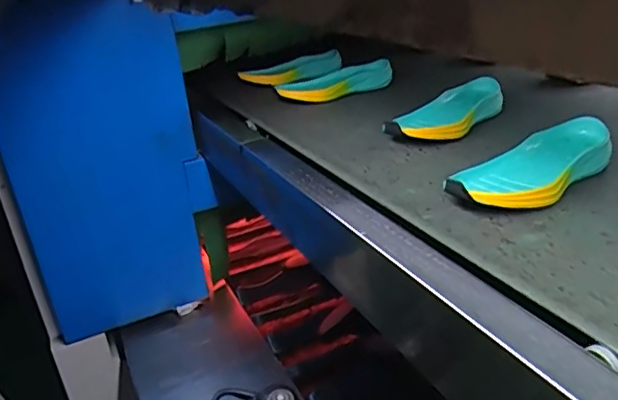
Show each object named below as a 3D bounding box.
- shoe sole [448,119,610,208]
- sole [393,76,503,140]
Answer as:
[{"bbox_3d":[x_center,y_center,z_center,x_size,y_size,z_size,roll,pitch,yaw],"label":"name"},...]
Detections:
[{"bbox_3d":[0.240,-0.036,0.599,0.217,0.041,0.085,-22,28,-32],"label":"shoe sole"},{"bbox_3d":[0.194,-0.122,0.791,0.084,0.050,0.201,16,32,40],"label":"sole"}]

